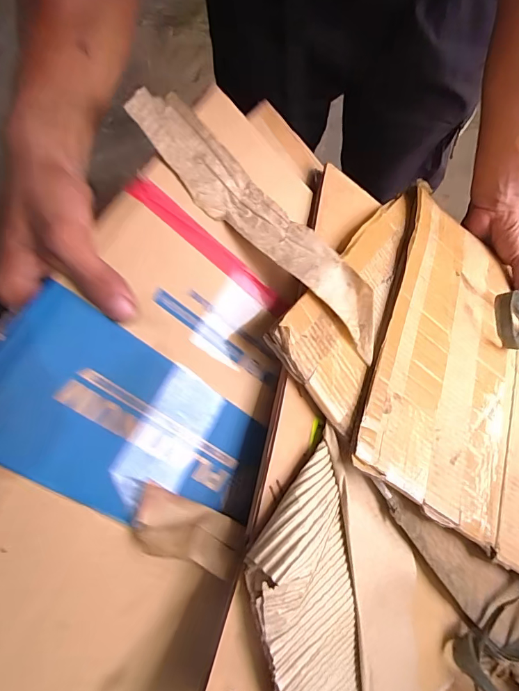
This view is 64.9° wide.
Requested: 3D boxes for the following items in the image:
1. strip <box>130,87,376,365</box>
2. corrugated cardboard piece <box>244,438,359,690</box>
[{"bbox_3d":[0.007,-0.101,0.347,0.268,0.031,0.050,41,78,-11],"label":"strip"},{"bbox_3d":[0.043,0.213,0.291,0.092,0.022,0.248,-7,90,-44],"label":"corrugated cardboard piece"}]

